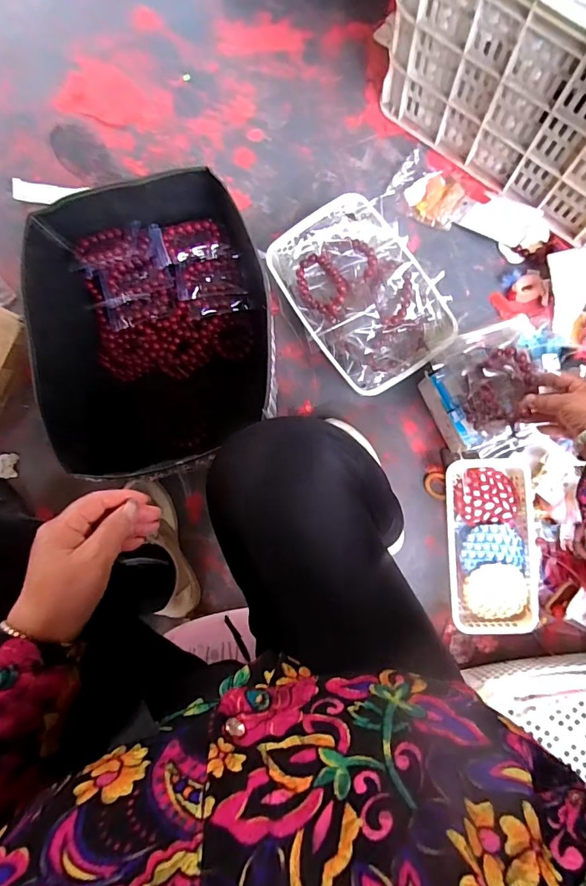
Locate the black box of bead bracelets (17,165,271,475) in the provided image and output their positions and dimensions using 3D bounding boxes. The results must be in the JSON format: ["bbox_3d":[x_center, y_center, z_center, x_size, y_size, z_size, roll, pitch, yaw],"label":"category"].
[{"bbox_3d":[-0.209,-0.166,0.712,0.331,0.175,0.414,-6,85,3],"label":"black box of bead bracelets"}]

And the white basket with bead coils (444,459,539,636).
[{"bbox_3d":[0.317,0.163,0.718,0.138,0.048,0.279,-5,86,6],"label":"white basket with bead coils"}]

